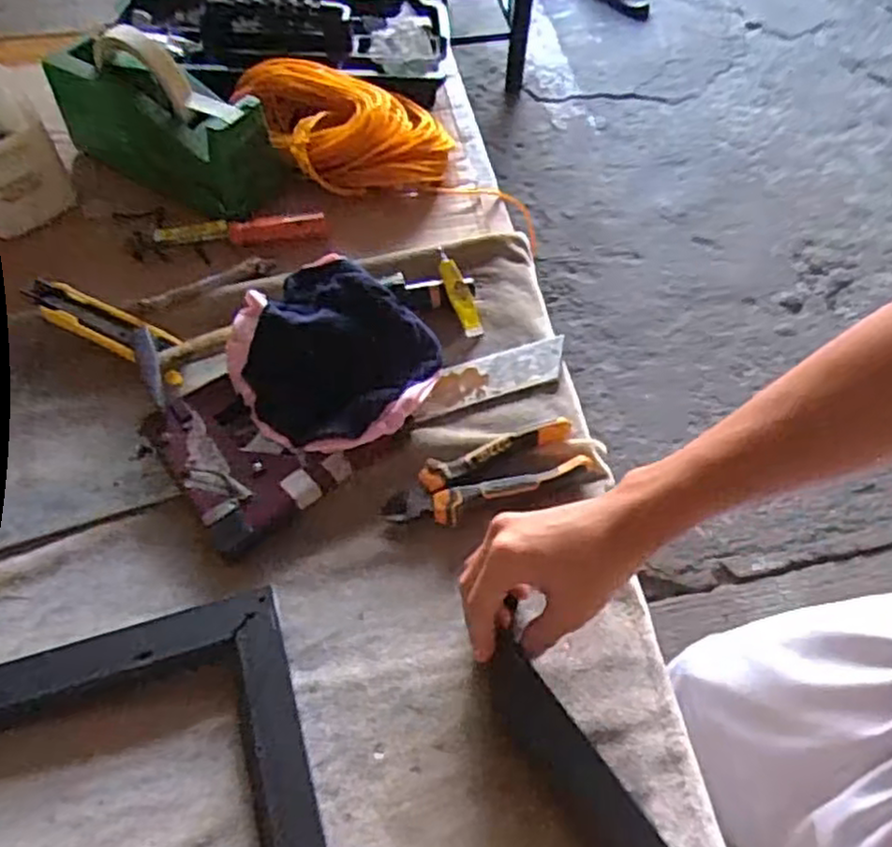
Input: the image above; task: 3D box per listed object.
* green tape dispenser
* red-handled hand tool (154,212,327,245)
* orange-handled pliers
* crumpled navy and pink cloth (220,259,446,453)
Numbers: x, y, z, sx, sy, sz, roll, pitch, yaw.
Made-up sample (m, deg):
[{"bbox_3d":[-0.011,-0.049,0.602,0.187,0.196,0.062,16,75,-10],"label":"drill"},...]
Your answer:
[{"bbox_3d":[-0.253,-0.271,0.657,0.211,0.113,0.068,27,61,14],"label":"green tape dispenser"},{"bbox_3d":[-0.183,-0.171,0.658,0.148,0.023,0.025,-4,58,-5],"label":"red-handled hand tool"},{"bbox_3d":[0.028,0.038,0.531,0.150,0.017,0.047,-21,61,-14],"label":"orange-handled pliers"},{"bbox_3d":[-0.084,-0.048,0.553,0.138,0.061,0.137,-34,65,-21],"label":"crumpled navy and pink cloth"}]

